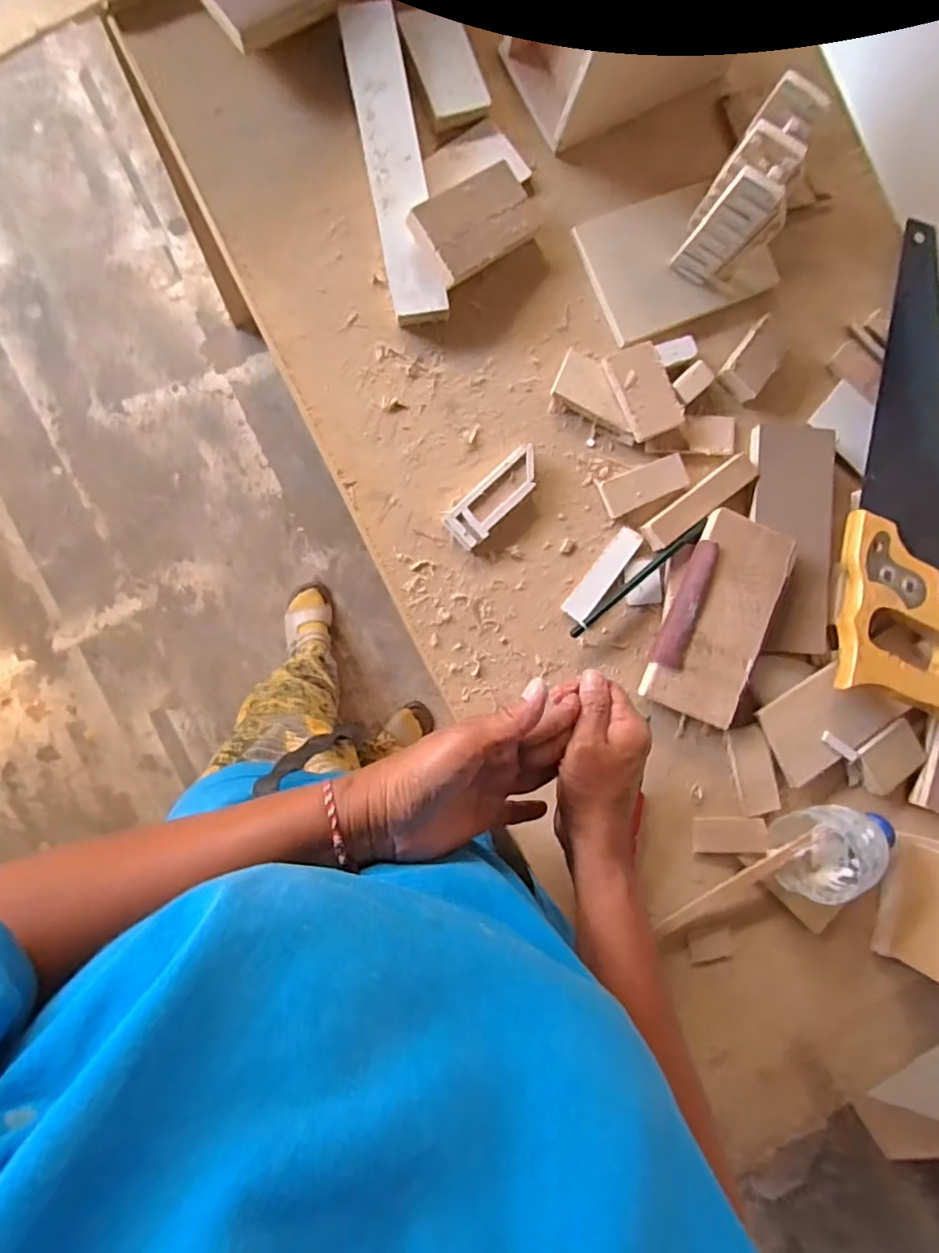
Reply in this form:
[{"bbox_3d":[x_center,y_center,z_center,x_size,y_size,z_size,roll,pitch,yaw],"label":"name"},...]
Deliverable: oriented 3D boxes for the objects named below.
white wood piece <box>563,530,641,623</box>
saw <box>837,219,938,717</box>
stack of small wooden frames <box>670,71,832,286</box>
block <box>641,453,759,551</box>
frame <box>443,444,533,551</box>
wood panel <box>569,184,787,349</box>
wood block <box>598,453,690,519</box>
[{"bbox_3d":[0.104,-0.041,0.461,0.022,0.007,0.084,35,82,8],"label":"white wood piece"},{"bbox_3d":[0.364,-0.140,0.490,0.102,0.023,0.406,10,81,-10],"label":"saw"},{"bbox_3d":[0.200,-0.311,0.433,0.059,0.102,0.088,34,85,-7],"label":"stack of small wooden frames"},{"bbox_3d":[0.182,-0.099,0.466,0.105,0.014,0.024,-36,93,-8],"label":"block"},{"bbox_3d":[0.020,-0.097,0.446,0.031,0.015,0.088,45,83,-4],"label":"frame"},{"bbox_3d":[0.170,-0.294,0.474,0.151,0.014,0.097,-24,91,-8],"label":"wood panel"},{"bbox_3d":[0.138,-0.112,0.467,0.070,0.008,0.029,-23,91,-8],"label":"wood block"}]

